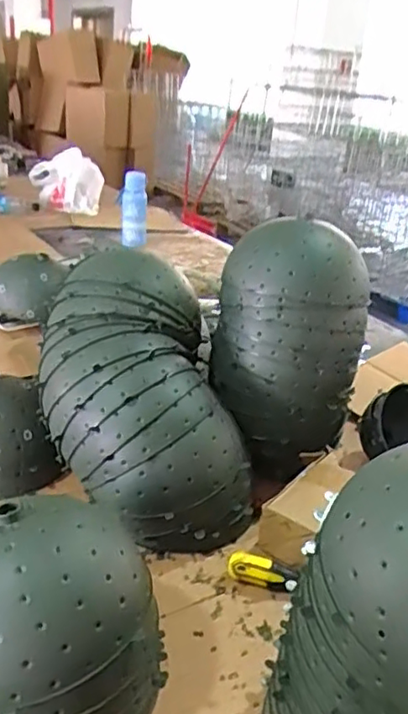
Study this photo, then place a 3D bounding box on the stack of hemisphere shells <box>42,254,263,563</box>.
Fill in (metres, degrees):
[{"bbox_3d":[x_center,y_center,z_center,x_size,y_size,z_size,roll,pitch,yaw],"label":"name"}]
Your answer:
[{"bbox_3d":[-0.084,0.052,0.802,0.209,0.276,0.326,-11,29,-31],"label":"stack of hemisphere shells"}]

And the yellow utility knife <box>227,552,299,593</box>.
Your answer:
[{"bbox_3d":[0.068,0.248,0.718,0.081,0.038,0.015,13,26,15],"label":"yellow utility knife"}]

